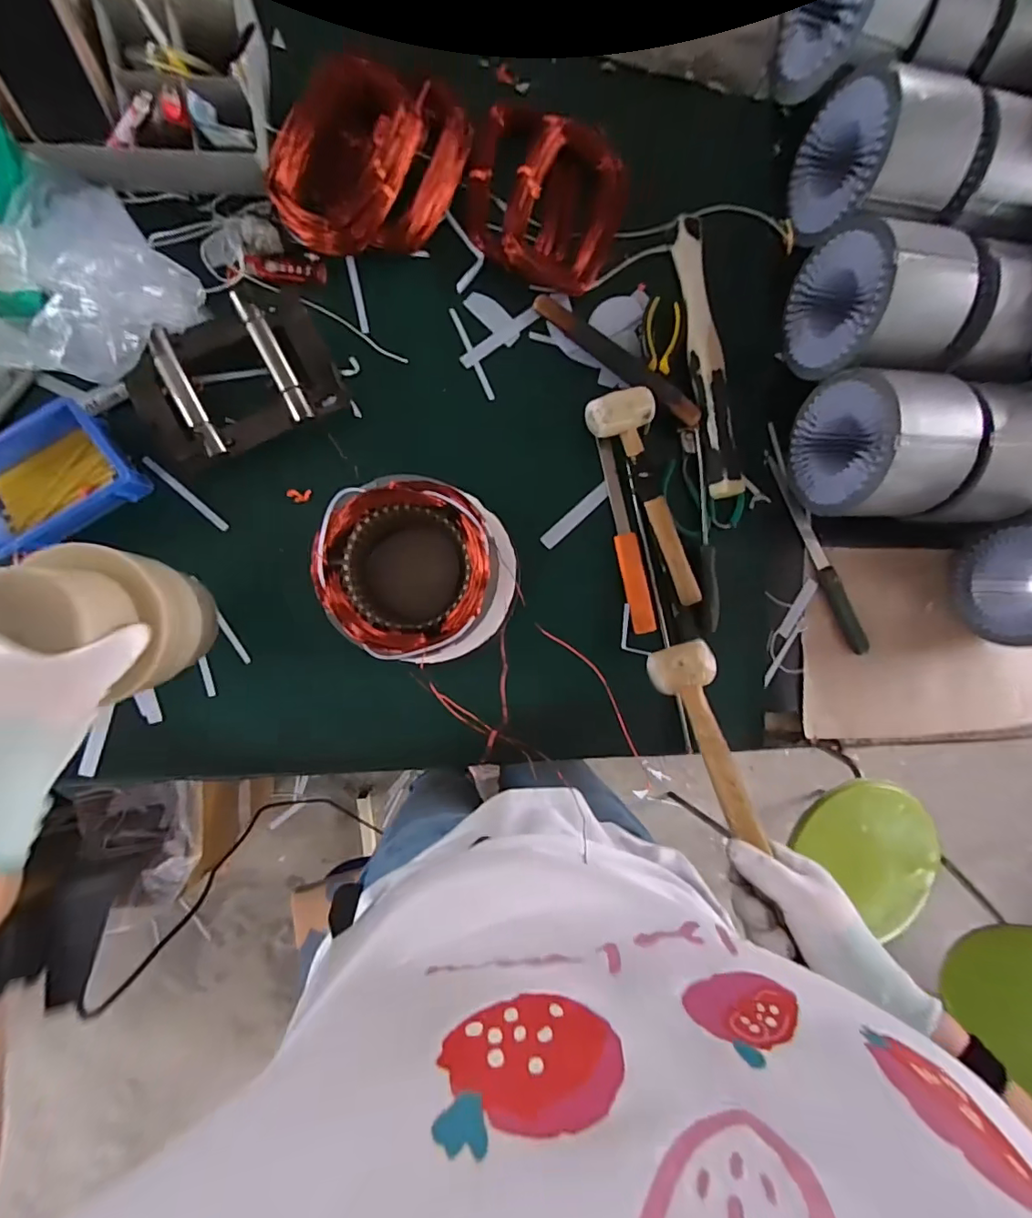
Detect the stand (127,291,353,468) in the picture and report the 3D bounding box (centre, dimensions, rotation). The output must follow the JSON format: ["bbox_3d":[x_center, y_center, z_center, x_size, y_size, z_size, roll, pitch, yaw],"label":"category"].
[{"bbox_3d":[-0.291,-0.239,0.537,0.200,0.050,0.142,-23,95,-7],"label":"stand"}]

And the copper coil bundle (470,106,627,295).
[{"bbox_3d":[0.036,-0.463,0.575,0.172,0.056,0.157,17,89,-8],"label":"copper coil bundle"}]

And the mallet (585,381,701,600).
[{"bbox_3d":[0.144,-0.122,0.593,0.073,0.043,0.247,-16,94,-8],"label":"mallet"}]

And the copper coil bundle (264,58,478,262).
[{"bbox_3d":[-0.151,-0.472,0.543,0.162,0.059,0.197,24,88,-8],"label":"copper coil bundle"}]

